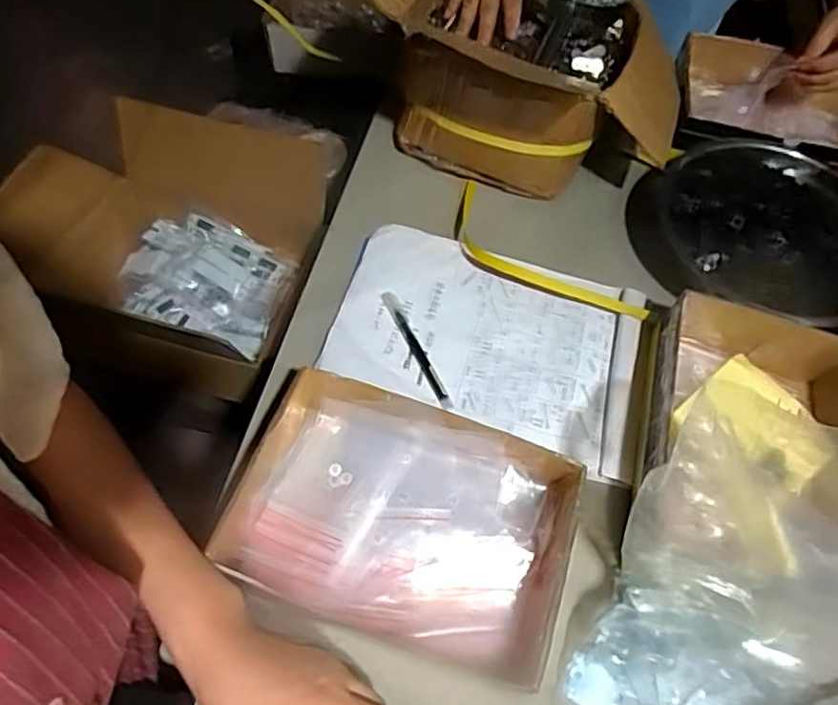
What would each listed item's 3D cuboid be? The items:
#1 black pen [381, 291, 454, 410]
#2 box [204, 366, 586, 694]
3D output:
[{"bbox_3d":[-0.002,-0.004,0.628,0.014,0.006,0.140,-22,63,-17],"label":"black pen"},{"bbox_3d":[-0.016,0.135,0.517,0.261,0.068,0.177,18,59,6],"label":"box"}]

